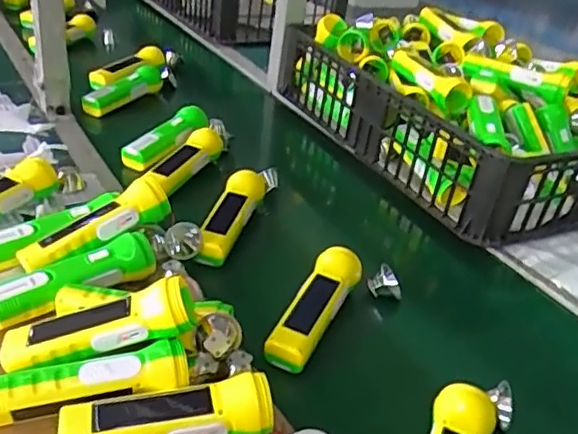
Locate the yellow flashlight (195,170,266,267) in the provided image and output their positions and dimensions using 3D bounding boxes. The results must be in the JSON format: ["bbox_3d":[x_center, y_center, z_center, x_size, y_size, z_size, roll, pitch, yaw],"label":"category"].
[{"bbox_3d":[-0.075,-0.003,0.766,0.047,0.047,0.158,36,45,-9],"label":"yellow flashlight"}]

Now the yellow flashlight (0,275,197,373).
[{"bbox_3d":[-0.167,0.095,0.532,0.164,0.038,0.039,-15,35,-6],"label":"yellow flashlight"}]

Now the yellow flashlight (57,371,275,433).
[{"bbox_3d":[-0.097,0.164,0.492,0.163,0.046,0.045,-2,33,-15],"label":"yellow flashlight"}]

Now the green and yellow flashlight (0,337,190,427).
[{"bbox_3d":[-0.167,0.140,0.502,0.162,0.038,0.043,-6,34,-20],"label":"green and yellow flashlight"}]

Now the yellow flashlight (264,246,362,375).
[{"bbox_3d":[0.025,0.094,0.628,0.051,0.062,0.141,19,34,19],"label":"yellow flashlight"}]

